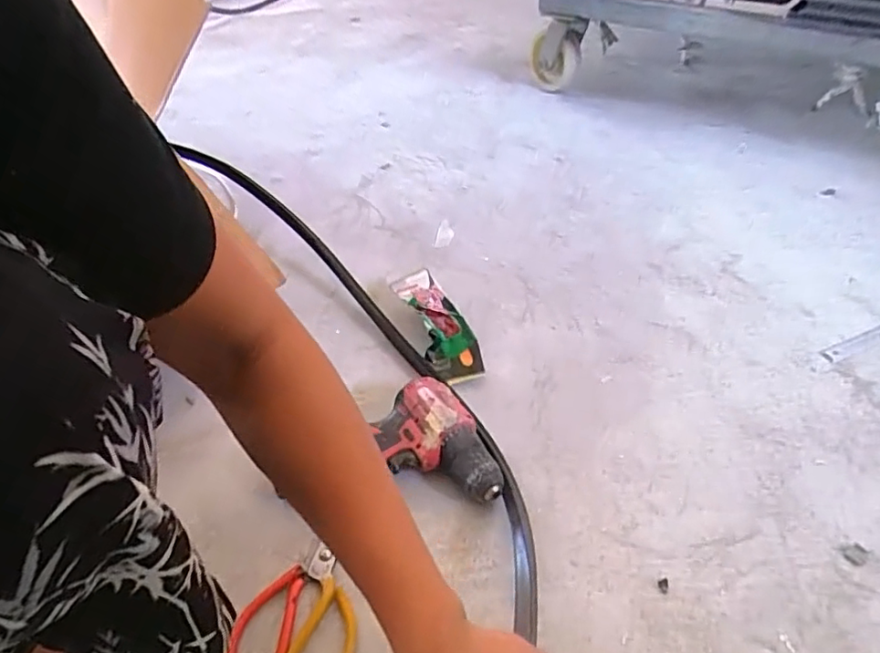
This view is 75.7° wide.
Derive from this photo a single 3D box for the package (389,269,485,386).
[{"bbox_3d":[-0.002,-0.005,0.699,0.059,0.034,0.173,-19,60,-18],"label":"package"}]

